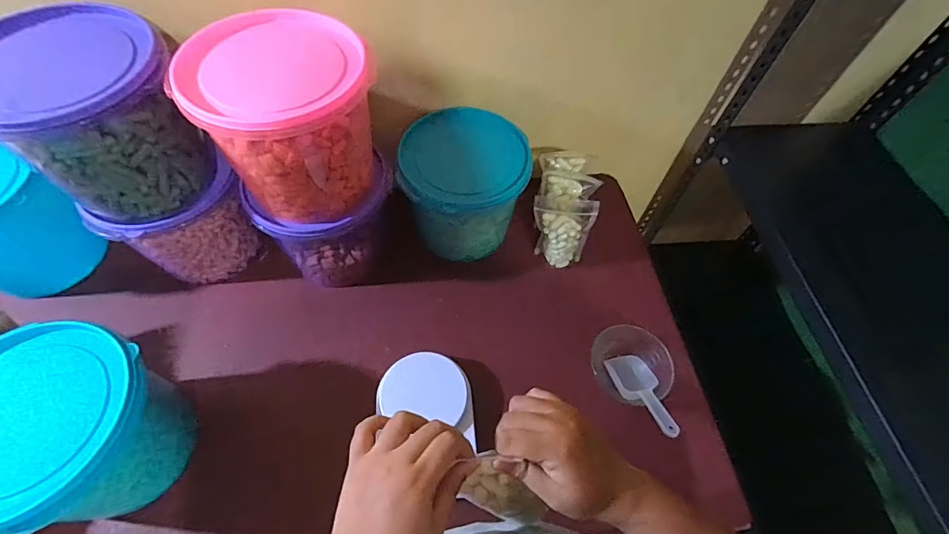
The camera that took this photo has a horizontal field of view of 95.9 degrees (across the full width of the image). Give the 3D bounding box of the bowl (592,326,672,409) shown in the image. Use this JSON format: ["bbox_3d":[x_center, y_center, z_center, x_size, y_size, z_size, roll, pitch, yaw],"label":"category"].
[{"bbox_3d":[0.237,0.150,0.642,0.103,0.047,0.109,2,59,-3],"label":"bowl"}]

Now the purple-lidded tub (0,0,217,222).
[{"bbox_3d":[-0.456,-0.175,0.524,0.171,0.180,0.175,2,59,-3],"label":"purple-lidded tub"}]

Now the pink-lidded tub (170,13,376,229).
[{"bbox_3d":[-0.219,-0.170,0.537,0.158,0.199,0.177,27,62,12],"label":"pink-lidded tub"}]

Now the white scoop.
[{"bbox_3d":[0.245,0.181,0.615,0.051,0.033,0.139,-12,32,-11],"label":"white scoop"}]

